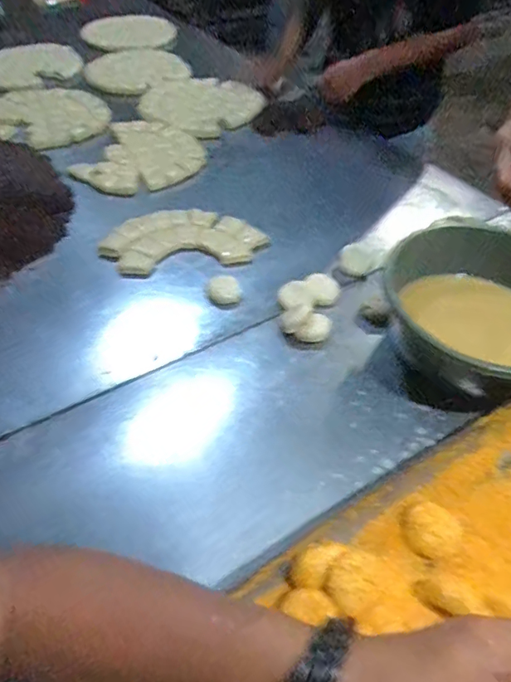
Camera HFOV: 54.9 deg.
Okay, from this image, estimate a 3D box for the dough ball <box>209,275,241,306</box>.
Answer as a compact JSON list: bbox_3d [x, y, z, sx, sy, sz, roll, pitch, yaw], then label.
[{"bbox_3d":[-0.051,-0.089,0.835,0.053,0.031,0.053,1,47,-1],"label":"dough ball"}]

